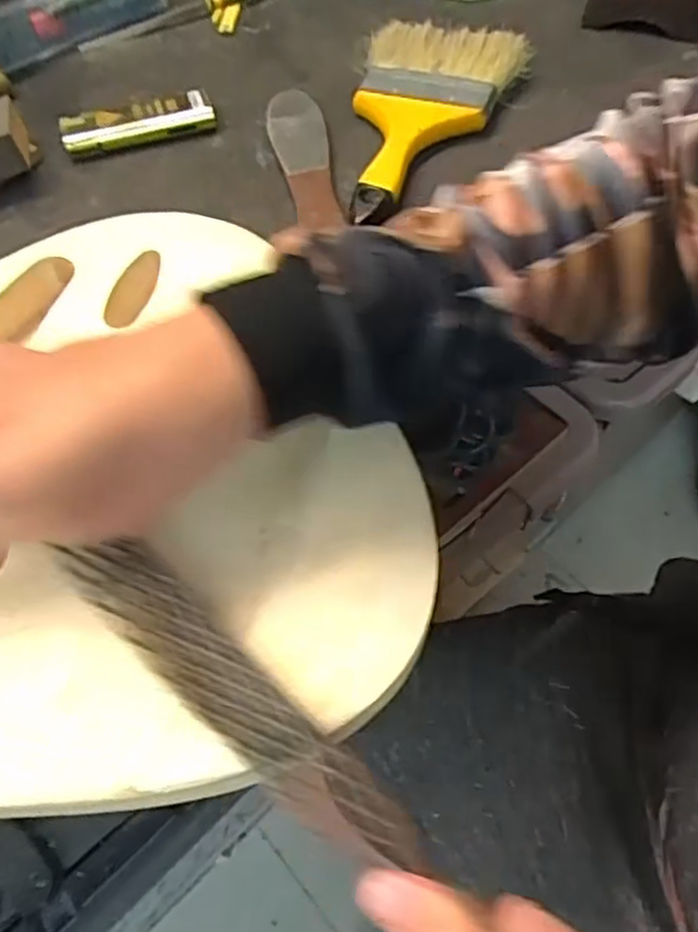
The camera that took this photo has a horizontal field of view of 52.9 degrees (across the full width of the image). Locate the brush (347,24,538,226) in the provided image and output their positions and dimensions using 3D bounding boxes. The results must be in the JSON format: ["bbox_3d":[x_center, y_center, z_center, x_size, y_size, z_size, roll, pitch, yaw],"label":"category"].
[{"bbox_3d":[0.034,-0.251,0.495,0.108,0.025,0.214,25,62,18],"label":"brush"}]

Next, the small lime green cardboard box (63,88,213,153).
[{"bbox_3d":[-0.154,-0.251,0.513,0.108,0.015,0.036,-14,58,-6],"label":"small lime green cardboard box"}]

